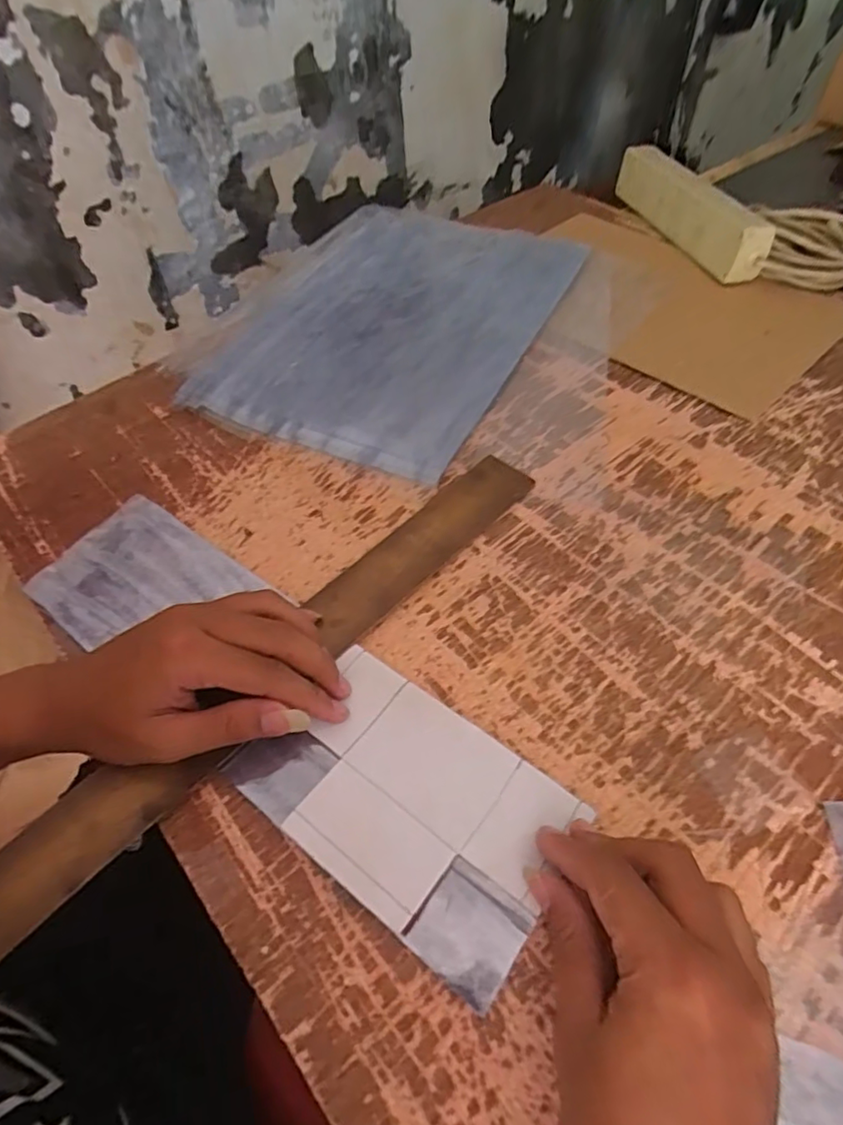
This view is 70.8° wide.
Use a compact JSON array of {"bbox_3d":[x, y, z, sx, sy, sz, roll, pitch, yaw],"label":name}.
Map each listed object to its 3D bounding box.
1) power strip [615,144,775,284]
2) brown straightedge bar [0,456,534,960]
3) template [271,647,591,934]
[{"bbox_3d":[0.289,-0.394,0.655,0.033,0.056,0.262,-17,53,-10],"label":"power strip"},{"bbox_3d":[-0.081,0.057,0.368,0.048,0.006,0.430,37,64,25],"label":"brown straightedge bar"},{"bbox_3d":[-0.008,0.121,0.311,0.150,0.006,0.102,31,59,24],"label":"template"}]

